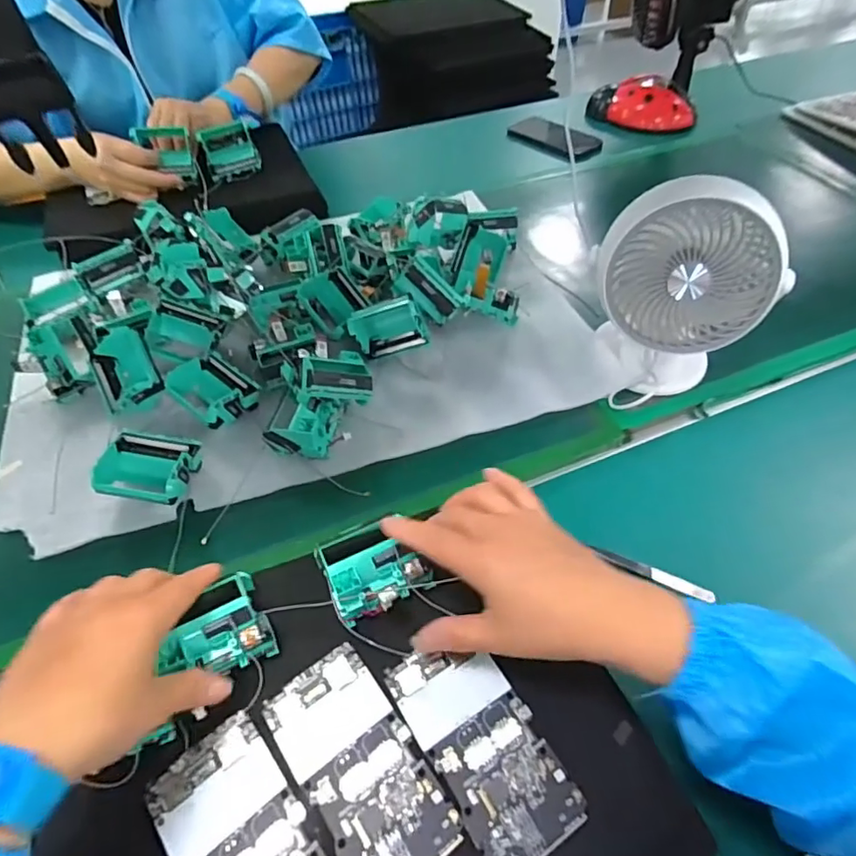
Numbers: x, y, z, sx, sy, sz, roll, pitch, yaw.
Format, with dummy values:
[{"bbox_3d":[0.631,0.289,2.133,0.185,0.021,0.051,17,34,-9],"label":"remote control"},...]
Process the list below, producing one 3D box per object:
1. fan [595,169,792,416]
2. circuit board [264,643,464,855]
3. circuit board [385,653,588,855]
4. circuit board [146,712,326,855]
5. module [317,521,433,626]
[{"bbox_3d":[0.221,-0.121,0.490,0.151,0.193,0.091,21,54,18],"label":"fan"},{"bbox_3d":[-0.041,0.201,0.327,0.065,0.004,0.130,-30,56,-21],"label":"circuit board"},{"bbox_3d":[0.034,0.191,0.335,0.065,0.004,0.126,-27,55,-19],"label":"circuit board"},{"bbox_3d":[-0.099,0.232,0.301,0.066,0.004,0.128,-34,57,-24],"label":"circuit board"},{"bbox_3d":[-0.038,0.098,0.387,0.069,0.033,0.056,-22,53,-15],"label":"module"}]

